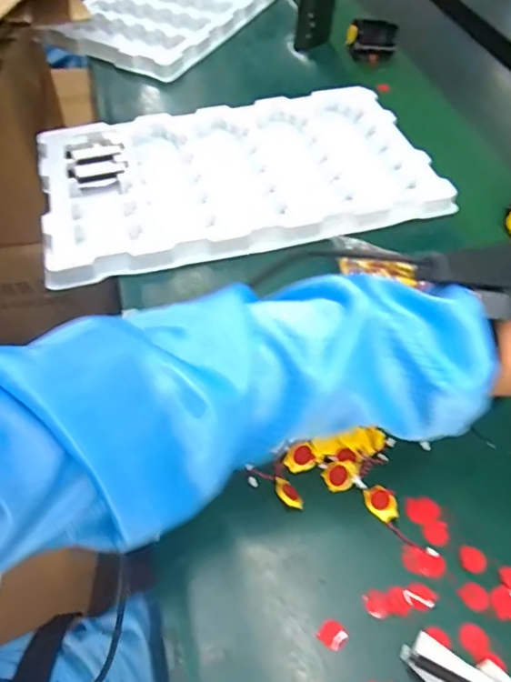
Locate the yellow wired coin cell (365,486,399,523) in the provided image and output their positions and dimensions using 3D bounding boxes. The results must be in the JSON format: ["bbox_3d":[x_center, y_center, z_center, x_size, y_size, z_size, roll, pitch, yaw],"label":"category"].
[{"bbox_3d":[0.091,0.117,0.364,0.021,0.004,0.025,-17,57,-14],"label":"yellow wired coin cell"}]

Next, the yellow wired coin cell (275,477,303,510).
[{"bbox_3d":[0.023,0.109,0.362,0.015,0.009,0.026,-24,59,-18],"label":"yellow wired coin cell"}]

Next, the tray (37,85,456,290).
[{"bbox_3d":[-0.022,-0.195,0.579,0.423,0.024,0.249,-10,56,-10],"label":"tray"}]

